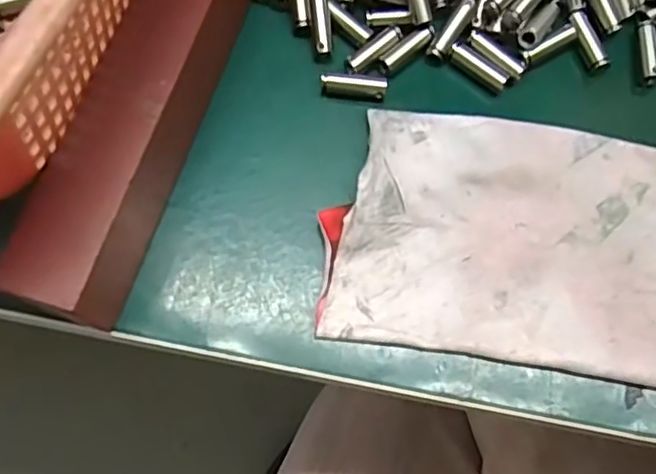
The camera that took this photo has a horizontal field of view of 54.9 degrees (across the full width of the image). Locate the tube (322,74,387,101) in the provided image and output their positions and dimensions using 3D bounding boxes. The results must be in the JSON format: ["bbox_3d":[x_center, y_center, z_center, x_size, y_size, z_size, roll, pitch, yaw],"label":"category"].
[{"bbox_3d":[0.010,-0.056,0.235,0.024,0.006,0.007,4,74,-1],"label":"tube"}]

